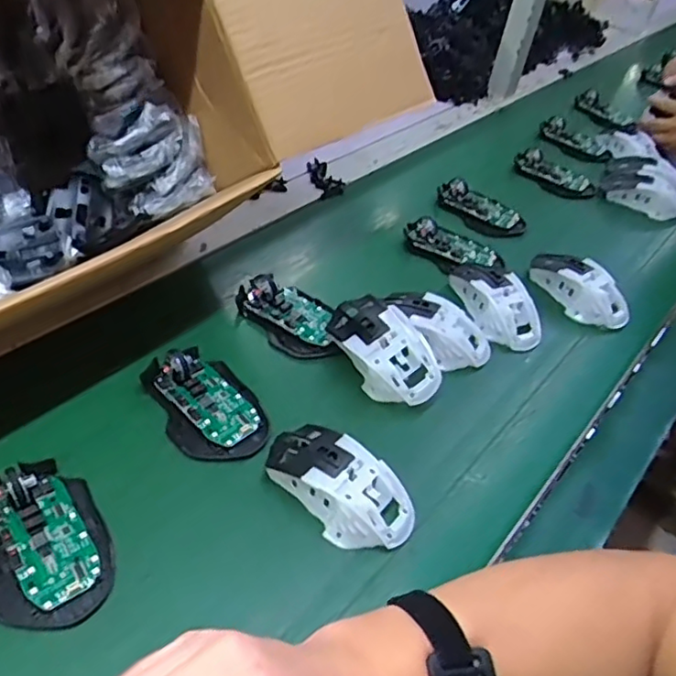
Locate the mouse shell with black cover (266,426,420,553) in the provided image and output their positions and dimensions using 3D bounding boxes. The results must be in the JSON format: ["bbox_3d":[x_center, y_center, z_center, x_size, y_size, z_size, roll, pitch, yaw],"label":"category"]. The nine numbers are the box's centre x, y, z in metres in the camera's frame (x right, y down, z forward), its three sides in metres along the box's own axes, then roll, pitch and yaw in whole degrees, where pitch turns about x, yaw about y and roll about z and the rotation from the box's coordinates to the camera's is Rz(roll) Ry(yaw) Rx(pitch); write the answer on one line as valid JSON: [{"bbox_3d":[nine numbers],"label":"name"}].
[{"bbox_3d":[0.002,0.104,0.443,0.112,0.033,0.059,32,48,24],"label":"mouse shell with black cover"}]

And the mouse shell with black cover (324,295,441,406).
[{"bbox_3d":[0.038,0.007,0.533,0.056,0.049,0.115,-25,52,-30],"label":"mouse shell with black cover"}]

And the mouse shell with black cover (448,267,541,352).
[{"bbox_3d":[0.157,-0.035,0.616,0.061,0.045,0.109,-15,48,-23],"label":"mouse shell with black cover"}]

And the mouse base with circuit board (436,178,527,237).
[{"bbox_3d":[0.180,-0.166,0.774,0.056,0.029,0.124,-24,52,-30],"label":"mouse base with circuit board"}]

